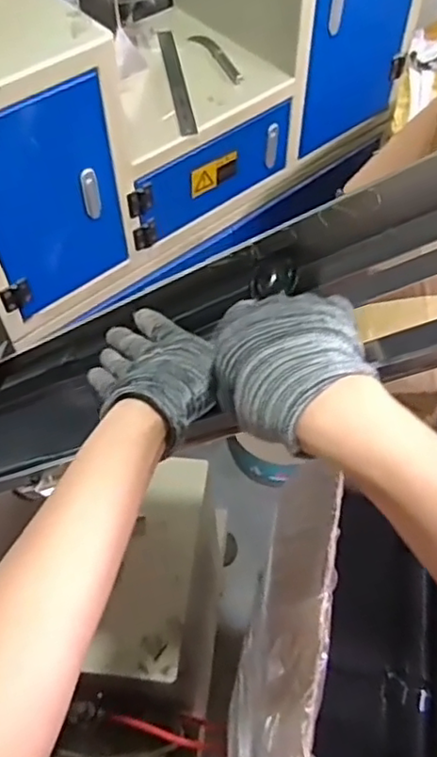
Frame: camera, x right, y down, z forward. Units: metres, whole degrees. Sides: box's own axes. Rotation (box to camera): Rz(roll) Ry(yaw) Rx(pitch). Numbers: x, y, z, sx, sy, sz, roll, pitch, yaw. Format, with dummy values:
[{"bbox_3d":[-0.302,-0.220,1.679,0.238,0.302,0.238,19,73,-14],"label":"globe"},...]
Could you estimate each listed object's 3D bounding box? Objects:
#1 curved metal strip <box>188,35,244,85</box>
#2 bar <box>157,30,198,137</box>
[{"bbox_3d":[0.001,-0.597,1.170,0.036,0.014,0.196,-25,60,-16],"label":"curved metal strip"},{"bbox_3d":[-0.076,-0.539,1.140,0.030,0.005,0.333,-8,57,-6],"label":"bar"}]

